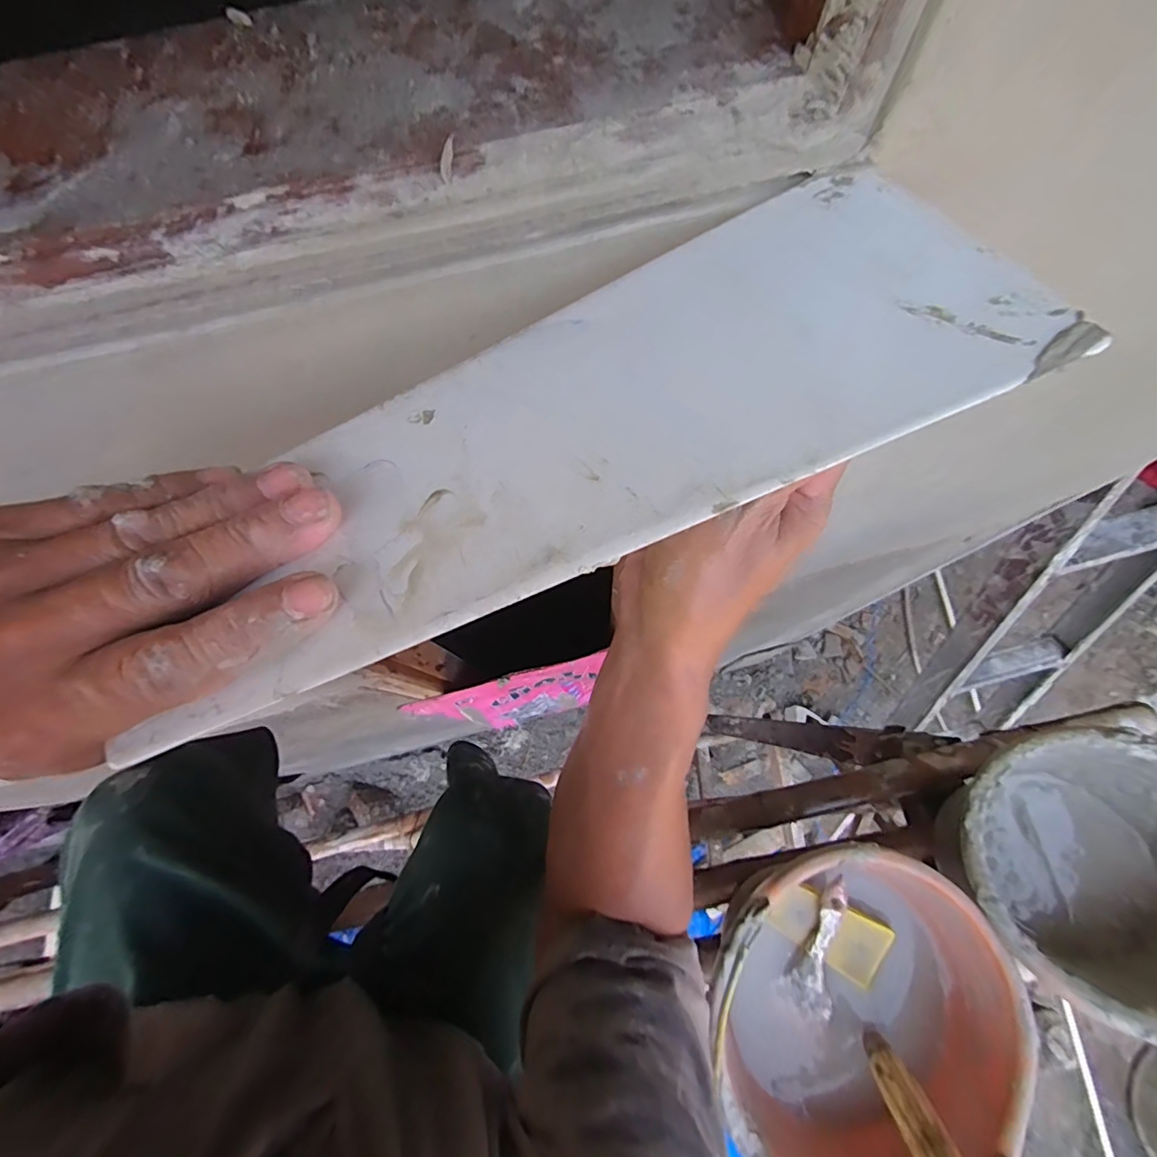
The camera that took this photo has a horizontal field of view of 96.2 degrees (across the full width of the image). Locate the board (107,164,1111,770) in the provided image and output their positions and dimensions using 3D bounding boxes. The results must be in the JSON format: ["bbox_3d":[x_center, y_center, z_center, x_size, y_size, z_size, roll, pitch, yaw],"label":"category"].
[{"bbox_3d":[0.004,-0.053,0.165,0.269,0.005,0.102,-24,62,-1],"label":"board"}]

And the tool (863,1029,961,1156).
[{"bbox_3d":[0.280,0.450,0.426,0.031,0.130,0.024,-15,112,-2],"label":"tool"}]

